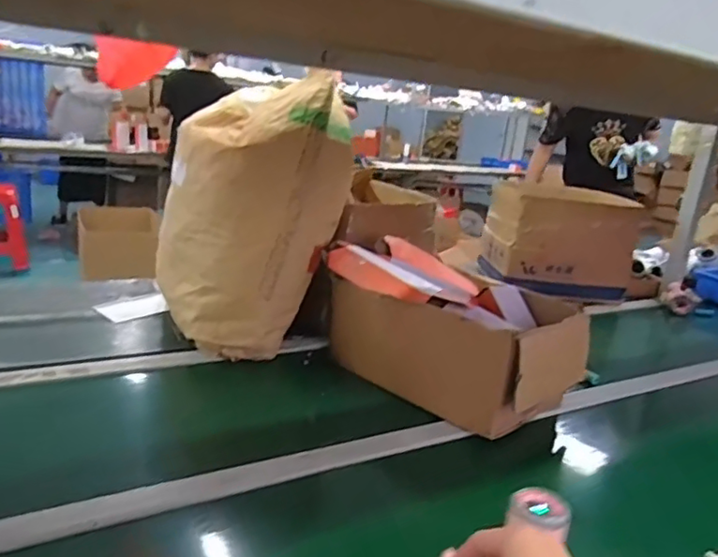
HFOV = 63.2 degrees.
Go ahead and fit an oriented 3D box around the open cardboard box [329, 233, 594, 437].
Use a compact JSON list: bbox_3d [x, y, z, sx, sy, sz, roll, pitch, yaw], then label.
[{"bbox_3d":[0.166,0.085,0.997,0.375,0.196,0.274,20,21,40],"label":"open cardboard box"}]

